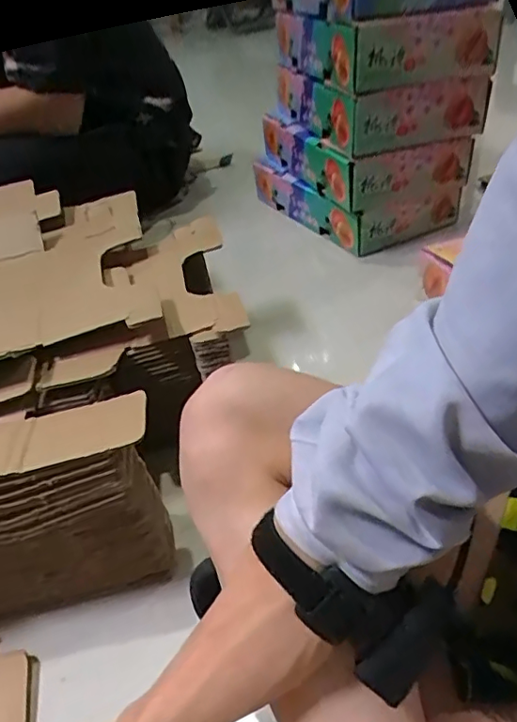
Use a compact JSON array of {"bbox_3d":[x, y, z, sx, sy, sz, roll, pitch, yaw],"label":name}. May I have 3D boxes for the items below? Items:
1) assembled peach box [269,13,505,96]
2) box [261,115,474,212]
[{"bbox_3d":[0.215,-0.579,1.005,0.241,0.088,0.374,-16,38,-11],"label":"assembled peach box"},{"bbox_3d":[0.203,-0.450,1.164,0.249,0.103,0.461,-17,38,-12],"label":"box"}]

